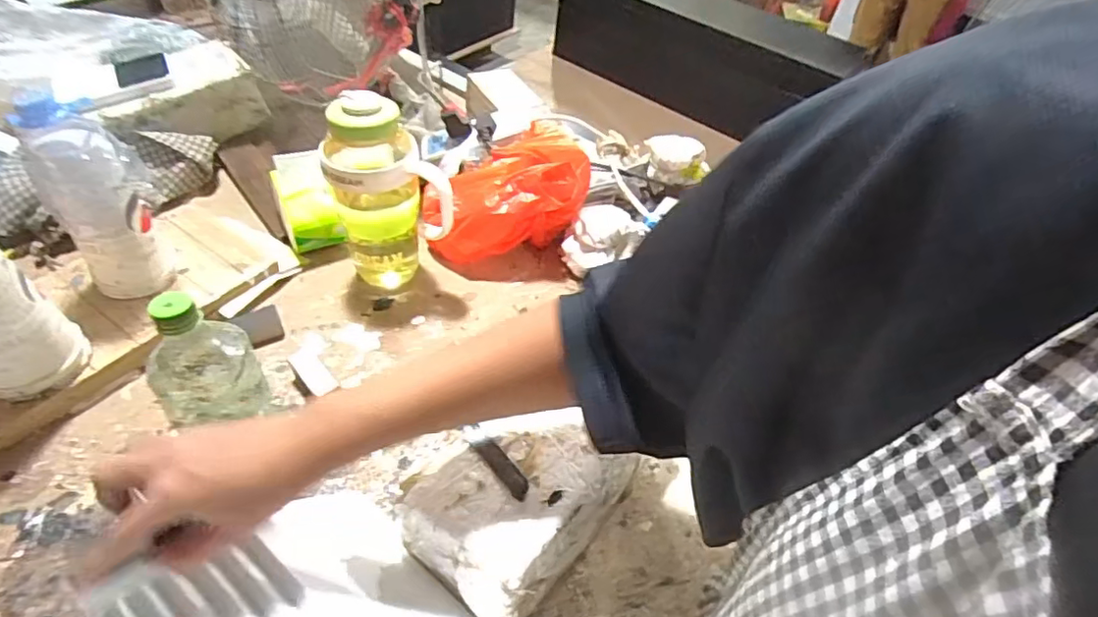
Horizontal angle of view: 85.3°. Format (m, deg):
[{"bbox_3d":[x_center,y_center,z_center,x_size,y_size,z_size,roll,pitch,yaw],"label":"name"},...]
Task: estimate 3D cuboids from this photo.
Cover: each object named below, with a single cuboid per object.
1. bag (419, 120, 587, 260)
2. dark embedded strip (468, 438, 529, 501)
[{"bbox_3d":[-0.057,-0.144,0.780,0.203,0.137,0.117,-15,52,-19],"label":"bag"},{"bbox_3d":[-0.036,0.124,0.469,0.017,0.005,0.061,-29,57,-28],"label":"dark embedded strip"}]

